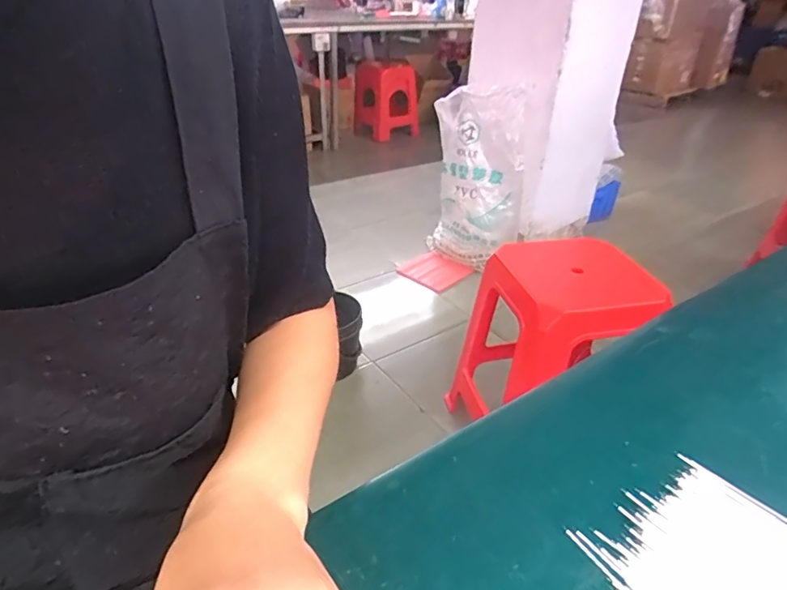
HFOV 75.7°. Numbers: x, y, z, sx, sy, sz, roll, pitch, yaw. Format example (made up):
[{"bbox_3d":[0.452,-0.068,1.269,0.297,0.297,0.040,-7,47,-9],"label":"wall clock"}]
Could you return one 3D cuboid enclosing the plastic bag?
[{"bbox_3d":[0.299,-0.406,1.801,0.324,0.580,0.321,5,32,5],"label":"plastic bag"}]

